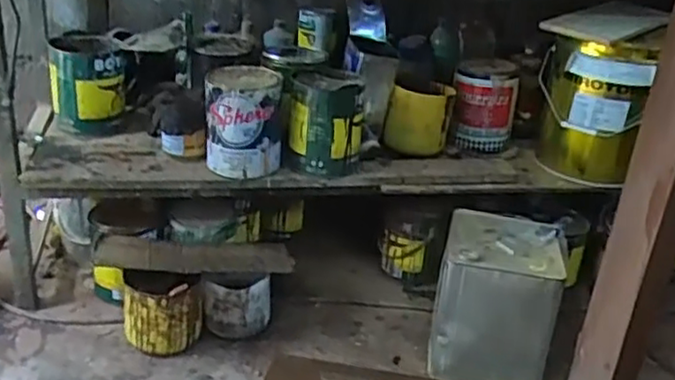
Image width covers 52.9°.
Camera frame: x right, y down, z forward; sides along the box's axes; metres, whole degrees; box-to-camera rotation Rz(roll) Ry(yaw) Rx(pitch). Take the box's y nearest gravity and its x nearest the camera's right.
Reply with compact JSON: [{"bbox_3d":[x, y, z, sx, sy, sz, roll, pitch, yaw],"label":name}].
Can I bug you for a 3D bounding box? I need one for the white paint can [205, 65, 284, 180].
[{"bbox_3d":[-0.206,-0.150,1.479,0.157,0.196,0.170,4,25,-2],"label":"white paint can"}]

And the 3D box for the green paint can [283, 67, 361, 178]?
[{"bbox_3d":[-0.028,-0.159,1.572,0.176,0.197,0.189,7,25,5],"label":"green paint can"}]

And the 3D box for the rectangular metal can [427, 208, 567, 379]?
[{"bbox_3d":[0.337,0.247,1.454,0.240,0.308,0.254,10,26,12],"label":"rectangular metal can"}]

